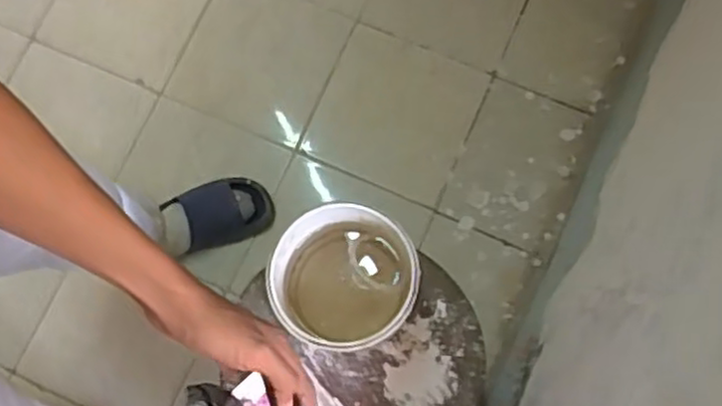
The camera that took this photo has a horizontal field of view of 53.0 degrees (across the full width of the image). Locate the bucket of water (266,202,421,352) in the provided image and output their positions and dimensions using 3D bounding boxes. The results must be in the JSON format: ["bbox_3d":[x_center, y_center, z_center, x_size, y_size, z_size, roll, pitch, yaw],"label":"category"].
[{"bbox_3d":[-0.026,0.086,0.835,0.145,0.140,0.152,0,79,2],"label":"bucket of water"}]

